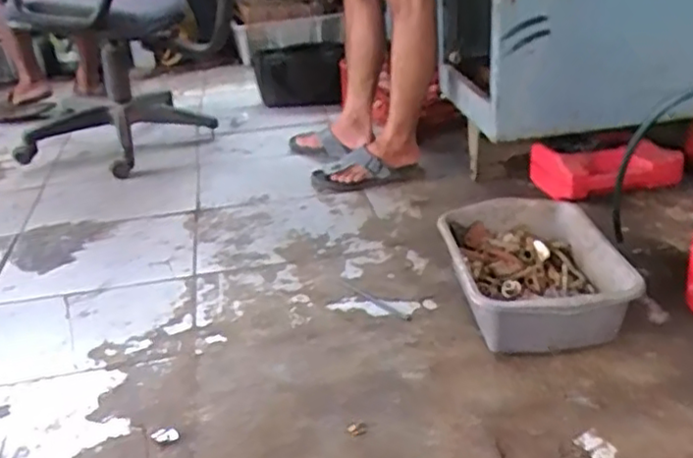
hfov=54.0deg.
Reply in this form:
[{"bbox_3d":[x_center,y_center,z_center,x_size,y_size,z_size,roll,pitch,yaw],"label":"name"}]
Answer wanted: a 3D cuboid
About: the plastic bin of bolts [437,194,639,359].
[{"bbox_3d":[0.303,0.080,1.142,0.251,0.123,0.306,-6,28,-5],"label":"plastic bin of bolts"}]

